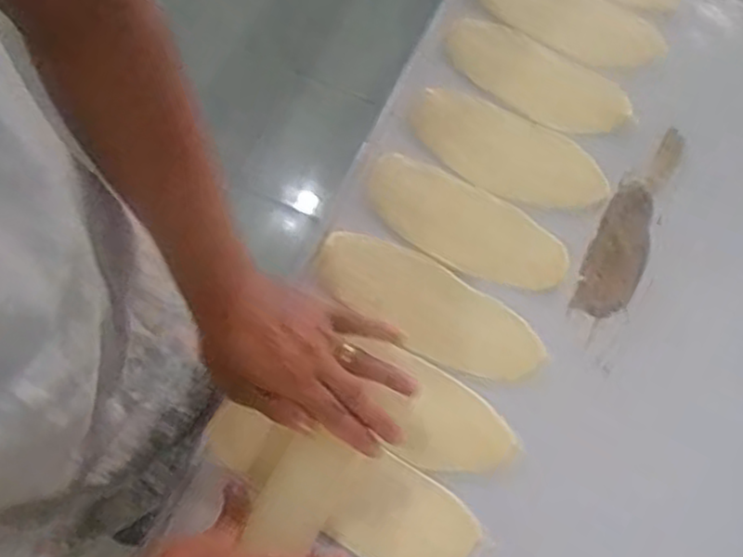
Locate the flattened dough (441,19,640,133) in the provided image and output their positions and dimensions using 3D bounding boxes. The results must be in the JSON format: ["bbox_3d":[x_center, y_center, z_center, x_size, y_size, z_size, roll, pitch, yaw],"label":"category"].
[{"bbox_3d":[0.155,-0.186,0.698,0.184,0.008,0.072,33,74,10],"label":"flattened dough"}]

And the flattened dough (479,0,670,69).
[{"bbox_3d":[0.188,-0.254,0.718,0.190,0.005,0.076,30,74,9],"label":"flattened dough"}]

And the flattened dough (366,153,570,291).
[{"bbox_3d":[0.081,-0.046,0.650,0.182,0.011,0.075,30,74,9],"label":"flattened dough"}]

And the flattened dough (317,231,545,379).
[{"bbox_3d":[0.046,0.023,0.621,0.195,0.010,0.071,33,74,10],"label":"flattened dough"}]

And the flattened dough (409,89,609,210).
[{"bbox_3d":[0.121,-0.115,0.675,0.182,0.006,0.078,26,73,8],"label":"flattened dough"}]

